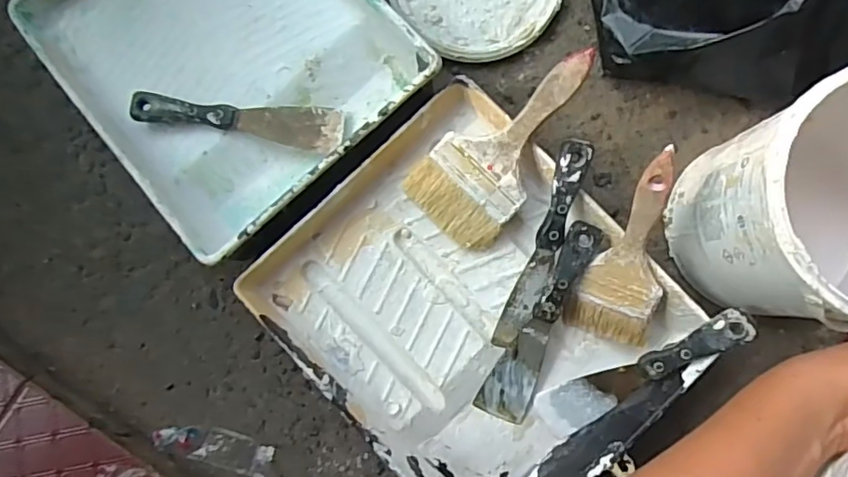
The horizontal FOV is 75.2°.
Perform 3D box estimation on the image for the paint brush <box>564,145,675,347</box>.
[{"bbox_3d":[0.189,0.017,0.477,0.068,0.013,0.194,27,127,13],"label":"paint brush"}]

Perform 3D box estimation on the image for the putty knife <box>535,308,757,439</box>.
[{"bbox_3d":[0.194,0.123,0.497,0.202,0.011,0.044,-35,81,25],"label":"putty knife"}]

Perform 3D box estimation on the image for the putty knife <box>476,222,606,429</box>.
[{"bbox_3d":[0.110,0.080,0.519,0.045,0.019,0.204,23,104,6],"label":"putty knife"}]

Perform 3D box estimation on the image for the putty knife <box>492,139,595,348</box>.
[{"bbox_3d":[0.109,0.011,0.500,0.035,0.011,0.202,18,109,5],"label":"putty knife"}]

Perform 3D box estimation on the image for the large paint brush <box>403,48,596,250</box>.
[{"bbox_3d":[0.076,-0.085,0.497,0.099,0.016,0.201,45,108,7],"label":"large paint brush"}]

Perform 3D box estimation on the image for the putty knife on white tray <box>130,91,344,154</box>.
[{"bbox_3d":[-0.183,-0.119,0.548,0.199,0.011,0.043,6,82,-10],"label":"putty knife on white tray"}]

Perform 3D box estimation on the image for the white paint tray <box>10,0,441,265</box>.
[{"bbox_3d":[-0.203,-0.194,0.546,0.283,0.075,0.369,-41,85,-2],"label":"white paint tray"}]

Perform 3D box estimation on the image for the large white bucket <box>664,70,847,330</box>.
[{"bbox_3d":[0.329,-0.021,0.459,0.181,0.189,0.171,0,85,2],"label":"large white bucket"}]

